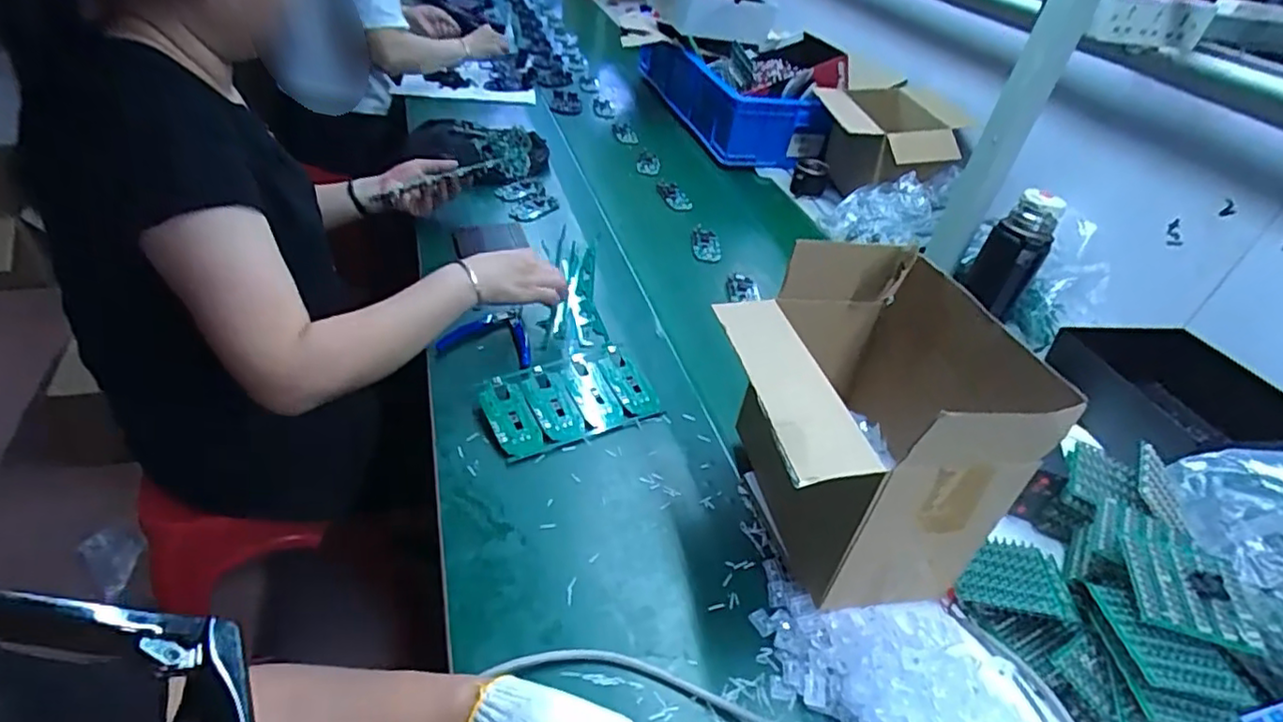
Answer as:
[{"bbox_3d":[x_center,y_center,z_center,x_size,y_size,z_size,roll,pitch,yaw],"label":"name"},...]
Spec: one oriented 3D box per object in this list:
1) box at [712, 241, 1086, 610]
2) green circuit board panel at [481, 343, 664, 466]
[{"bbox_3d":[0.177,0.057,0.573,0.203,0.228,0.235,0,40,-12],"label":"box"},{"bbox_3d":[-0.076,0.039,0.698,0.182,0.010,0.107,-15,53,-30],"label":"green circuit board panel"}]

